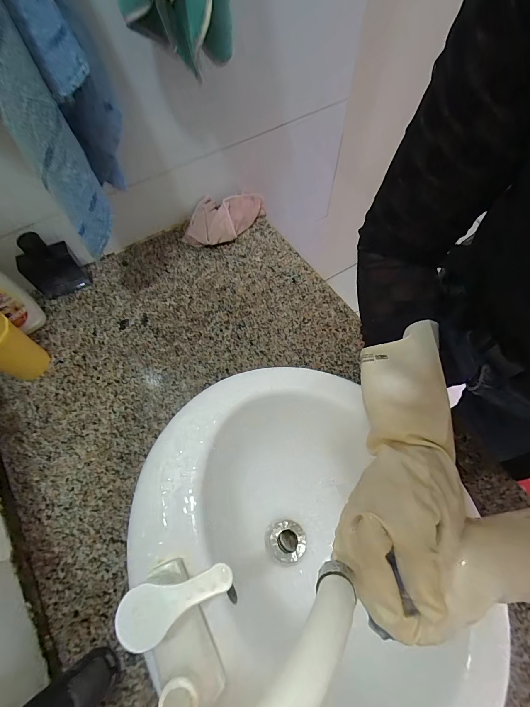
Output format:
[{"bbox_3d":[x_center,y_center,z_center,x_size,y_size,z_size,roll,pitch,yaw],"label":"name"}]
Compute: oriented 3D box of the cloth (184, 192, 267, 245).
[{"bbox_3d":[-0.085,-0.281,0.646,0.099,0.040,0.161,28,68,14],"label":"cloth"}]

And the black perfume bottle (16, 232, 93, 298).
[{"bbox_3d":[-0.373,-0.153,0.543,0.080,0.116,0.036,-23,66,-10],"label":"black perfume bottle"}]

